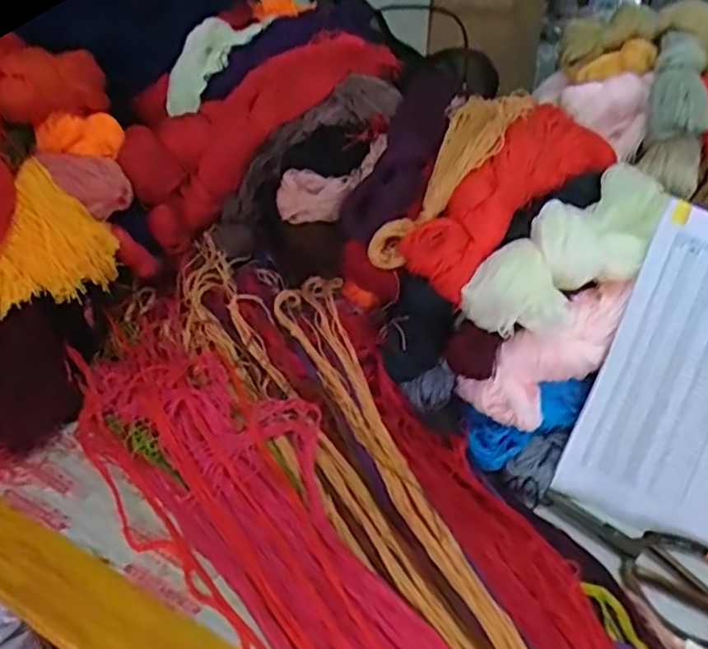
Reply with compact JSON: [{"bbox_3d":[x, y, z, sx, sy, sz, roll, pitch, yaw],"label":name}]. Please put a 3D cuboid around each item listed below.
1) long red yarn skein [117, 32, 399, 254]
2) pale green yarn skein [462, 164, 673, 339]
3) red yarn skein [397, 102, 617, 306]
[{"bbox_3d":[-0.100,-0.243,0.746,0.378,0.122,0.097,-39,49,-7],"label":"long red yarn skein"},{"bbox_3d":[0.236,-0.082,0.624,0.290,0.076,0.099,-30,48,-31],"label":"pale green yarn skein"},{"bbox_3d":[0.172,-0.146,0.661,0.086,0.084,0.326,28,47,30],"label":"red yarn skein"}]

